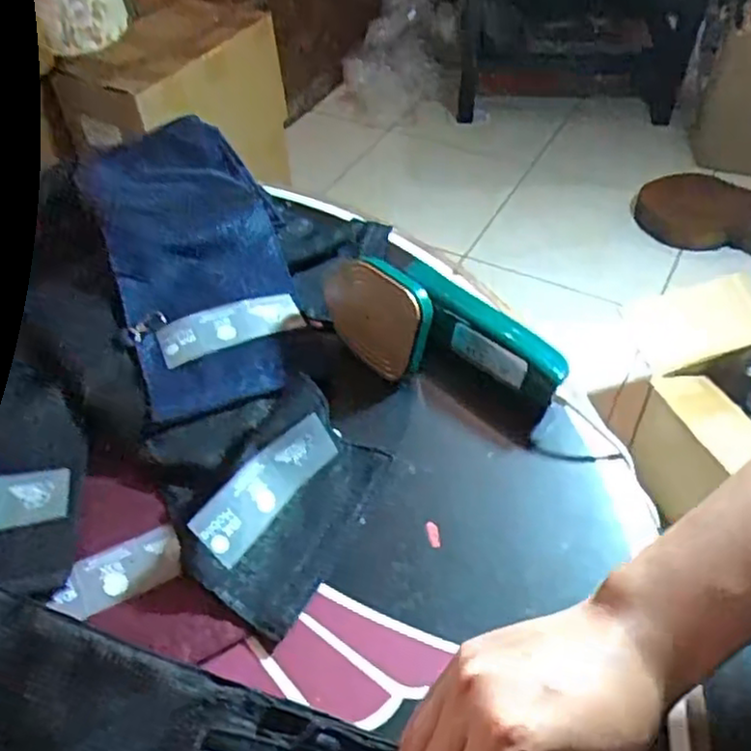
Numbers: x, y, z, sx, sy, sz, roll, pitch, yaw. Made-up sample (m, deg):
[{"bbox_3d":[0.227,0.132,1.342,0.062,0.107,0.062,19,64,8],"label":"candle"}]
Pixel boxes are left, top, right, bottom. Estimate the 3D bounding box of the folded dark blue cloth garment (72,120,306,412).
[{"bbox_3d":[-0.155,-0.112,0.602,0.142,0.063,0.331,-18,52,-15],"label":"folded dark blue cloth garment"}]

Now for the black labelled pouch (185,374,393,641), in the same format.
[{"bbox_3d":[-0.059,0.075,0.462,0.098,0.033,0.150,27,55,21],"label":"black labelled pouch"}]

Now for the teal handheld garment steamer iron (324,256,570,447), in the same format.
[{"bbox_3d":[0.043,-0.041,0.528,0.204,0.074,0.081,28,55,22],"label":"teal handheld garment steamer iron"}]

